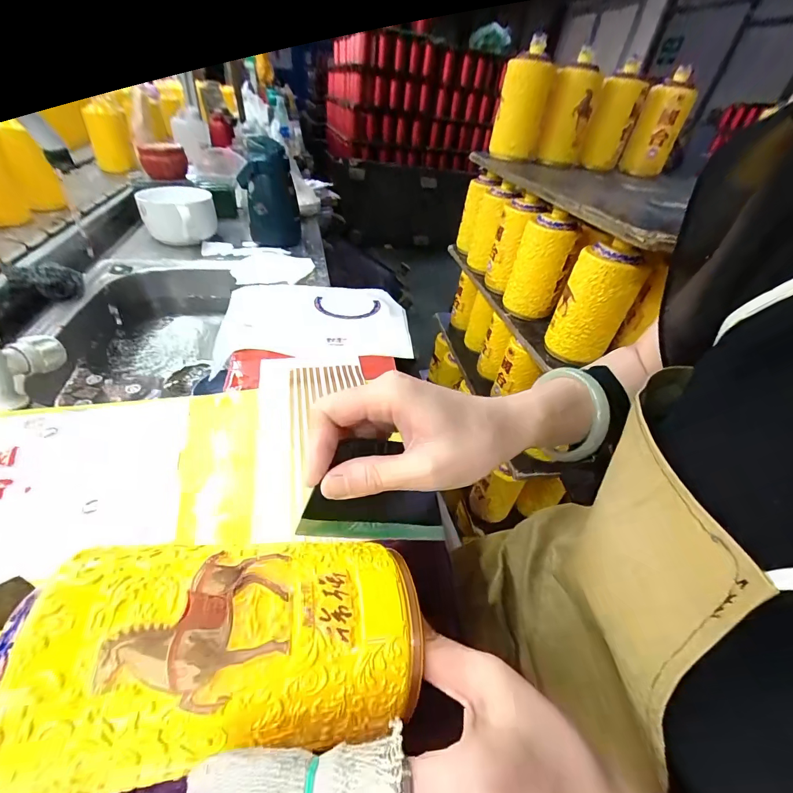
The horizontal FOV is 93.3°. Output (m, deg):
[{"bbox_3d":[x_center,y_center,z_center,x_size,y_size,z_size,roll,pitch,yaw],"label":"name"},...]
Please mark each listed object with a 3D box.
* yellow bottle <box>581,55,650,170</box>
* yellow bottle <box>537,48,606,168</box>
[{"bbox_3d":[0.458,-0.587,0.785,0.080,0.177,0.084,22,42,18],"label":"yellow bottle"},{"bbox_3d":[0.354,-0.575,0.755,0.091,0.176,0.080,19,41,14],"label":"yellow bottle"}]

